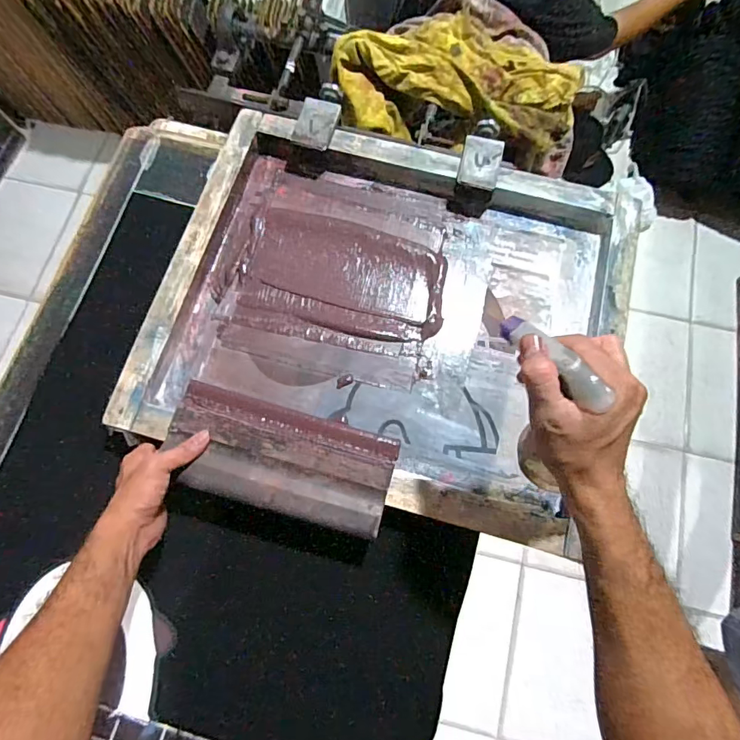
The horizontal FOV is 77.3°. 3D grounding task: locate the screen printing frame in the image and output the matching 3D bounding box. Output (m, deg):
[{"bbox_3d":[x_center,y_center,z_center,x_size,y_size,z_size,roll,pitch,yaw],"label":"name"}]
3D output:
[{"bbox_3d":[0.028,-0.084,0.586,0.546,0.053,0.465,15,74,5],"label":"screen printing frame"}]

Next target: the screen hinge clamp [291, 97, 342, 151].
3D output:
[{"bbox_3d":[-0.074,-0.338,0.636,0.052,0.012,0.070,15,74,5],"label":"screen hinge clamp"}]

